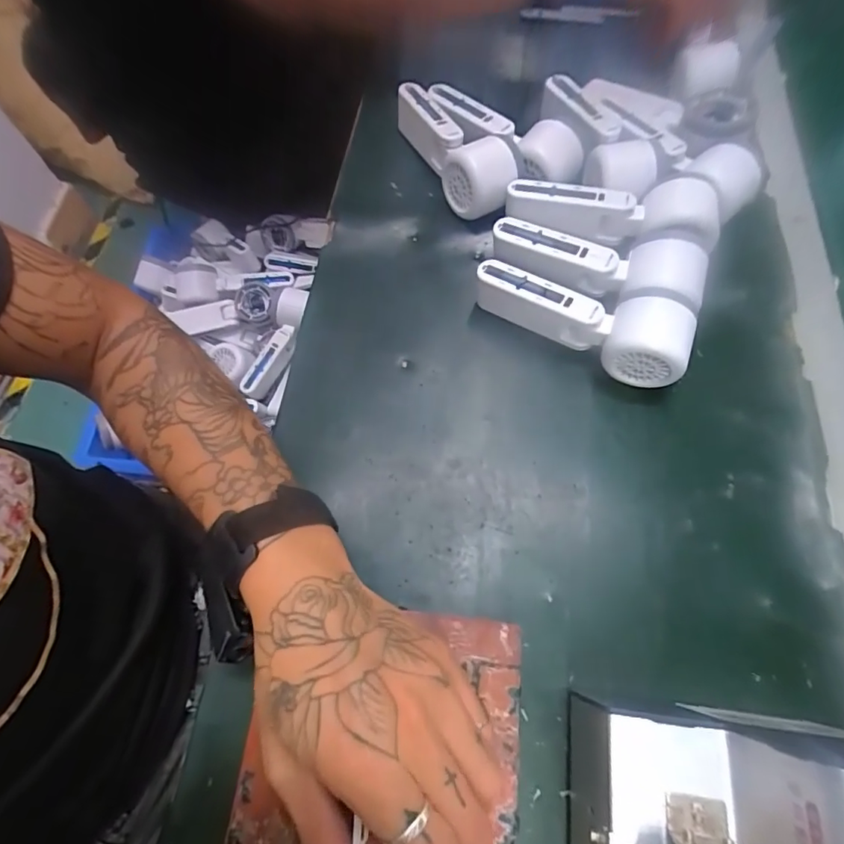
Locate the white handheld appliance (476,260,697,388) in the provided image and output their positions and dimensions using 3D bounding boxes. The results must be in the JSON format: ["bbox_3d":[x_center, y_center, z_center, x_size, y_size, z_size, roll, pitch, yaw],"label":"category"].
[{"bbox_3d":[0.116,-0.077,0.370,0.161,0.053,0.045,20,70,11],"label":"white handheld appliance"}]

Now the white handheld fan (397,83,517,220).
[{"bbox_3d":[0.027,-0.258,0.460,0.053,0.056,0.161,-22,68,-7],"label":"white handheld fan"}]

